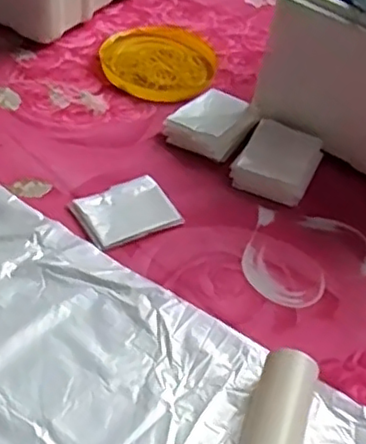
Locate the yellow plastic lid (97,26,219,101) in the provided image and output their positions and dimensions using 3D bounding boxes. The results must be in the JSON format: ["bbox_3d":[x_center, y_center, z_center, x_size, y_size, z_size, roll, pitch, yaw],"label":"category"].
[{"bbox_3d":[-0.025,-0.197,0.789,0.130,0.017,0.143,4,45,-4],"label":"yellow plastic lid"}]

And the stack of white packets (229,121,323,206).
[{"bbox_3d":[0.096,-0.062,0.664,0.075,0.033,0.086,23,47,14],"label":"stack of white packets"}]

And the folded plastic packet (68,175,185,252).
[{"bbox_3d":[-0.051,-0.010,0.604,0.089,0.007,0.067,-22,52,-26],"label":"folded plastic packet"}]

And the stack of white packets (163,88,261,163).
[{"bbox_3d":[0.033,-0.102,0.682,0.072,0.030,0.089,36,51,25],"label":"stack of white packets"}]

